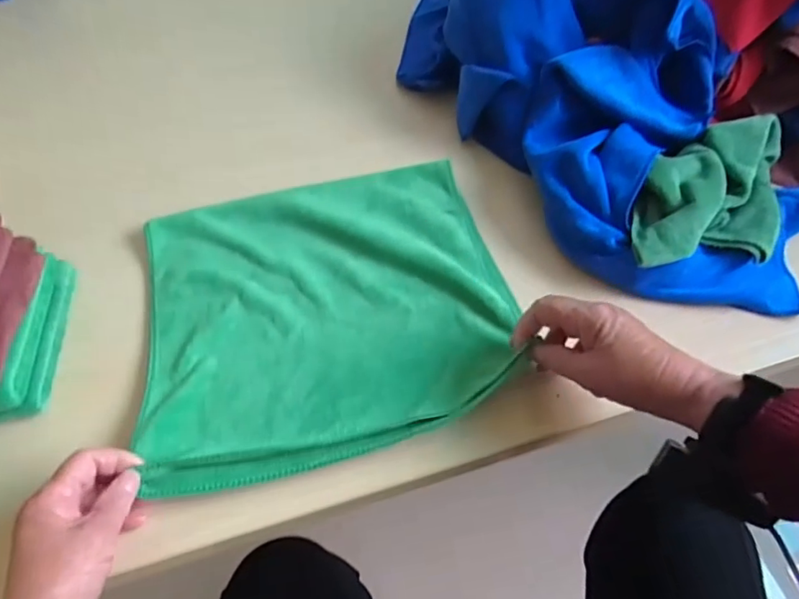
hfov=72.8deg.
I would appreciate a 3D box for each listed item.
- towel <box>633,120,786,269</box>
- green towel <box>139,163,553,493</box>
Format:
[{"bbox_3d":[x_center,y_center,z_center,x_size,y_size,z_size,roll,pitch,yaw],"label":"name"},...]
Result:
[{"bbox_3d":[0.295,-0.104,0.502,0.115,0.037,0.232,24,58,20],"label":"towel"},{"bbox_3d":[-0.068,-0.005,0.495,0.315,0.022,0.300,-13,53,-6],"label":"green towel"}]

